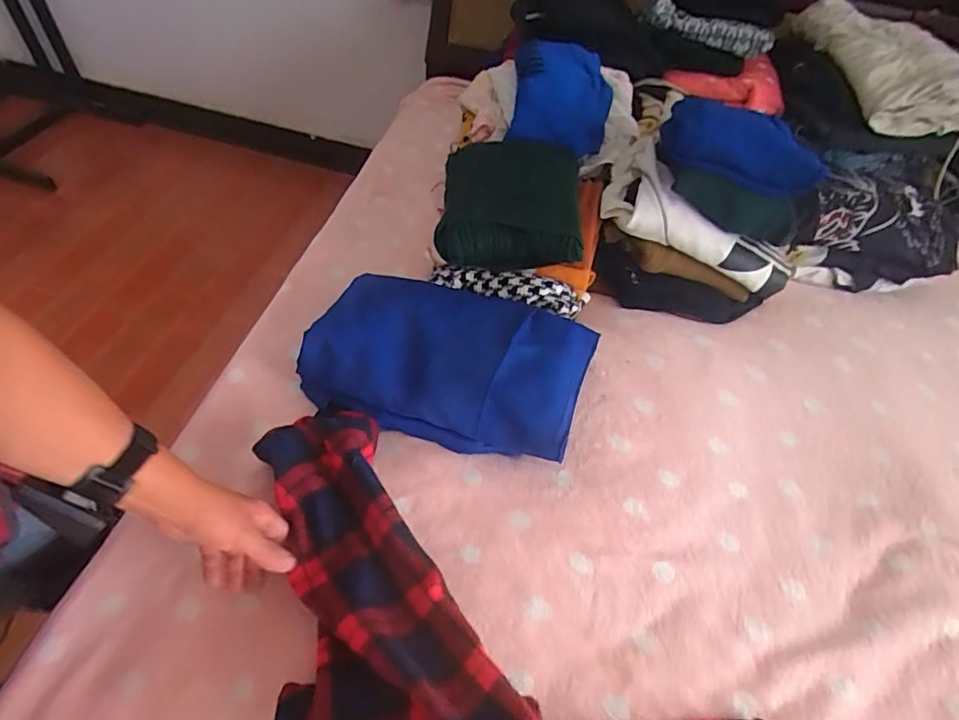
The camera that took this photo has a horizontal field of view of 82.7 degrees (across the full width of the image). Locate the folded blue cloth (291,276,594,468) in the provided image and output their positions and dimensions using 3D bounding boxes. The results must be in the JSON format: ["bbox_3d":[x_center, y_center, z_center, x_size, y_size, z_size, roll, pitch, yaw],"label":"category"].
[{"bbox_3d":[-0.037,-0.017,0.687,0.346,0.105,0.205,19,53,10],"label":"folded blue cloth"}]

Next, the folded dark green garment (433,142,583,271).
[{"bbox_3d":[0.042,-0.221,0.751,0.180,0.115,0.178,5,52,-3],"label":"folded dark green garment"}]

